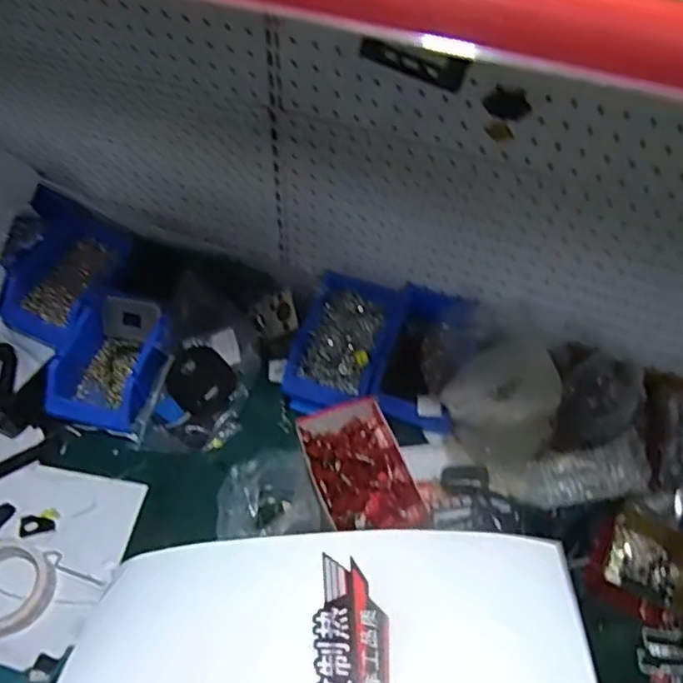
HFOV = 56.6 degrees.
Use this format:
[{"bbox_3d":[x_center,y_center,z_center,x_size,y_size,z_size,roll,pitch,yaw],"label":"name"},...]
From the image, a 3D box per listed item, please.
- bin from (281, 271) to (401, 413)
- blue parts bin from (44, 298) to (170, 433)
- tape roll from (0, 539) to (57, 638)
[{"bbox_3d":[0.005,-0.002,0.882,0.121,0.066,0.204,16,56,9],"label":"bin"},{"bbox_3d":[-0.304,0.028,0.852,0.120,0.066,0.181,13,55,7],"label":"blue parts bin"},{"bbox_3d":[-0.366,0.271,0.695,0.095,0.032,0.099,1,55,-2],"label":"tape roll"}]

